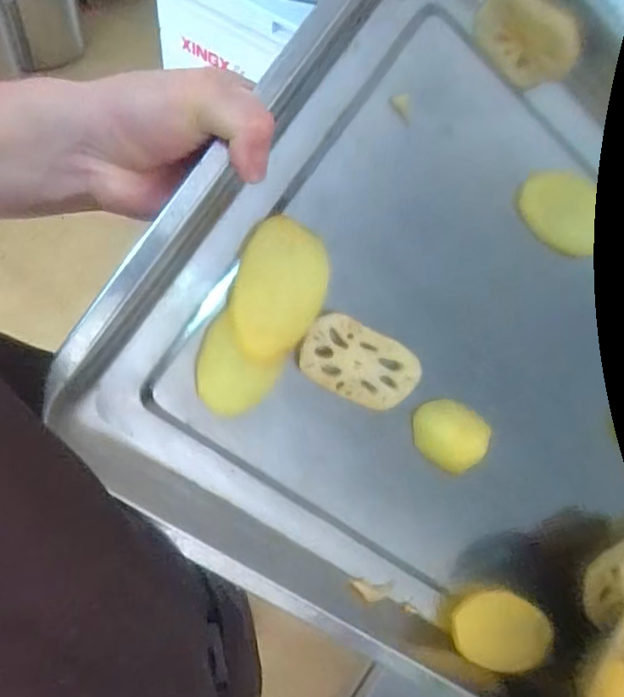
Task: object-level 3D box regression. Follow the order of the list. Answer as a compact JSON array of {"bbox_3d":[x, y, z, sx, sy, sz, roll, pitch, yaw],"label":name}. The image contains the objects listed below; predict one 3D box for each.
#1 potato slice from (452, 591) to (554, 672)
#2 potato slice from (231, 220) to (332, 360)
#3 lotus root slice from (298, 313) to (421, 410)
[{"bbox_3d":[0.143,0.210,0.441,0.085,0.004,0.053,24,85,-15],"label":"potato slice"},{"bbox_3d":[-0.019,-0.033,0.347,0.051,0.079,0.004,16,7,-12],"label":"potato slice"},{"bbox_3d":[0.030,0.011,0.366,0.077,0.045,0.004,26,11,-19],"label":"lotus root slice"}]

